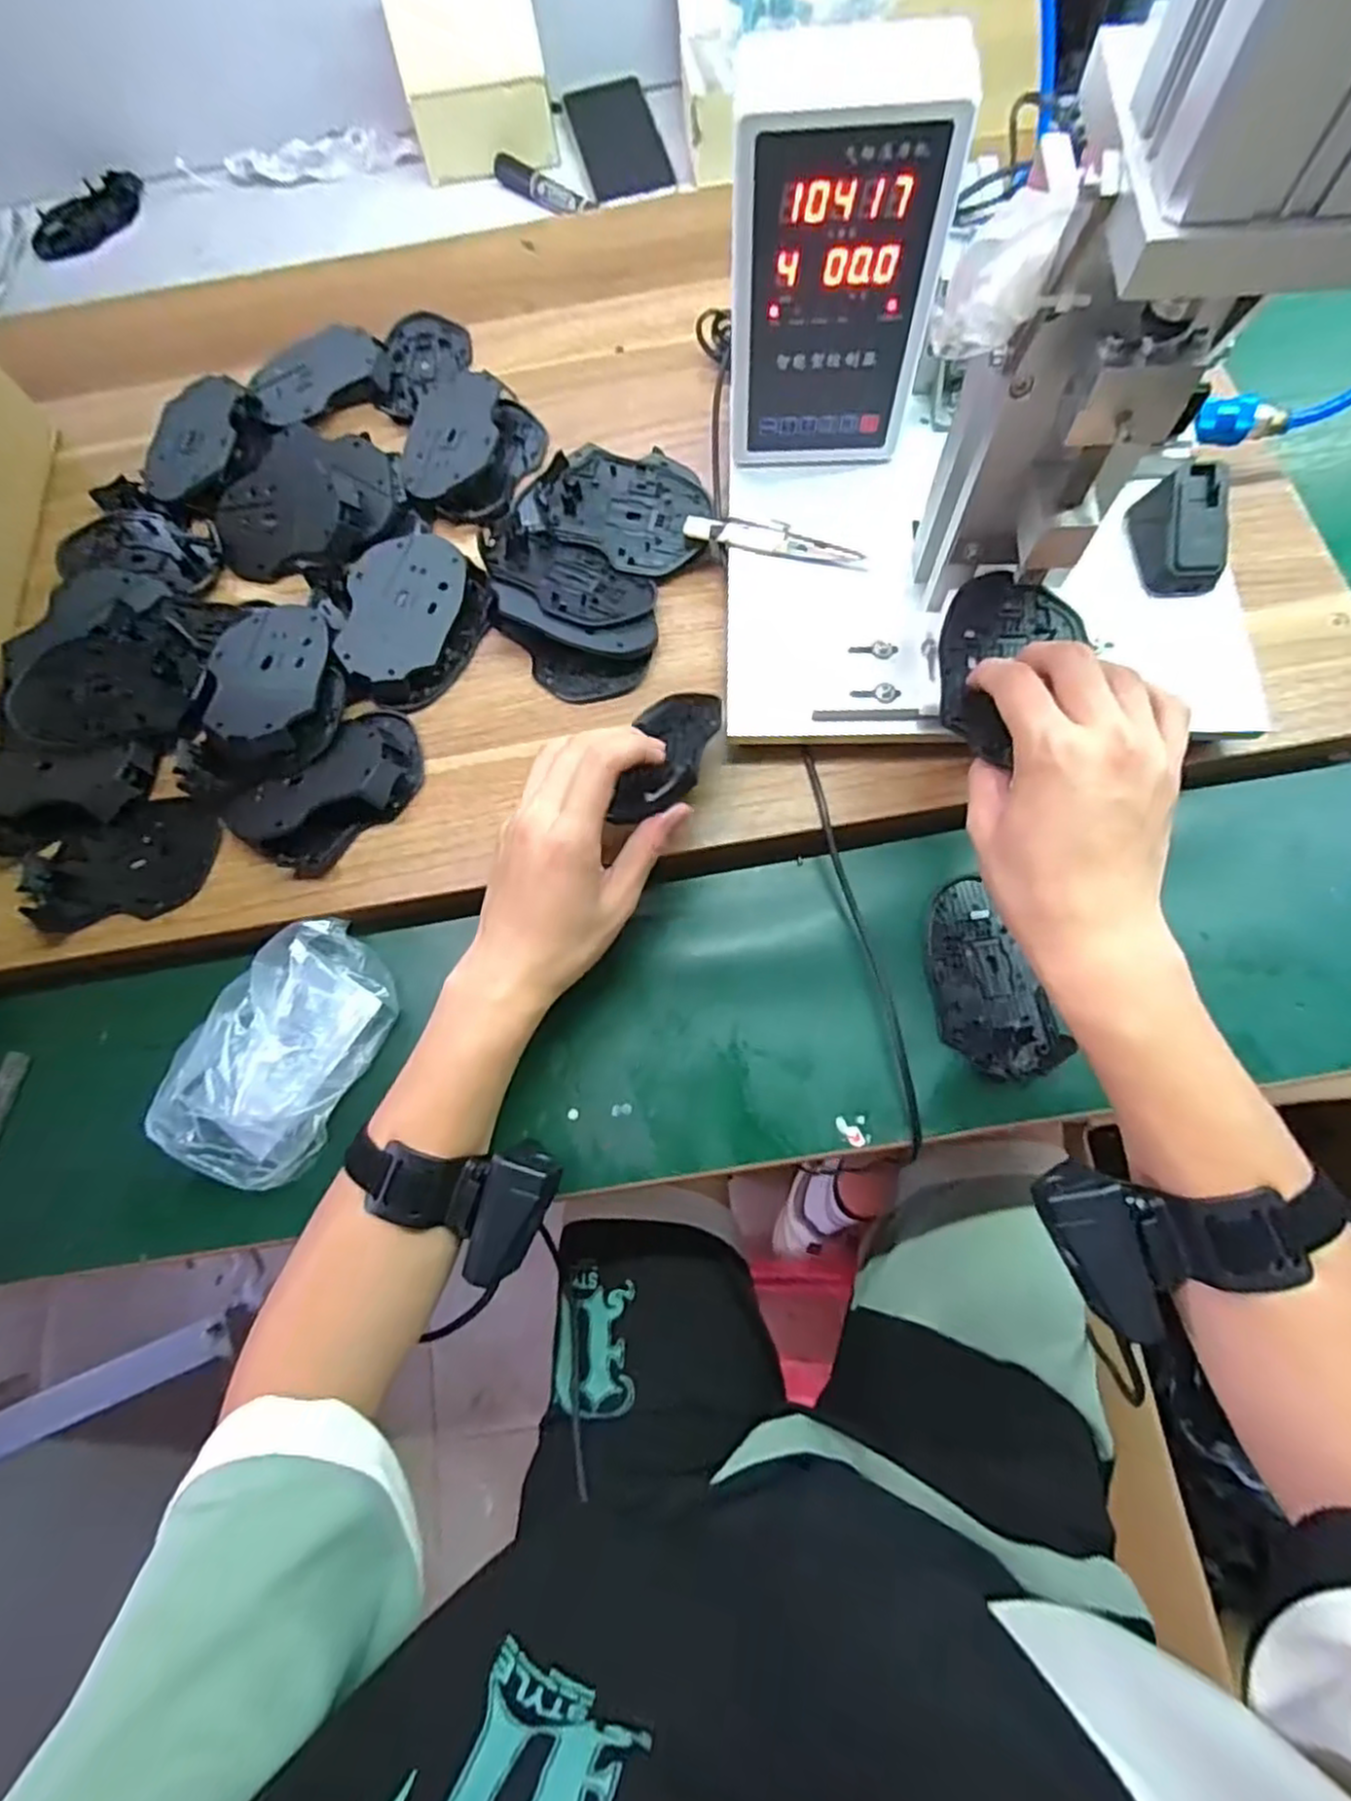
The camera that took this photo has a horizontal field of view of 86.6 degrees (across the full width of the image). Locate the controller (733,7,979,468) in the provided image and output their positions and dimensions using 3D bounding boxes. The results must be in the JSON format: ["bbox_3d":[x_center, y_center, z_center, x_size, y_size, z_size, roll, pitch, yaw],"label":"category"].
[{"bbox_3d":[0.087,-0.345,0.407,0.108,0.183,0.062,2,74,5],"label":"controller"}]

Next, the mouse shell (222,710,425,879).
[{"bbox_3d":[-0.213,-0.069,0.439,0.121,0.031,0.069,-41,75,-8],"label":"mouse shell"}]

